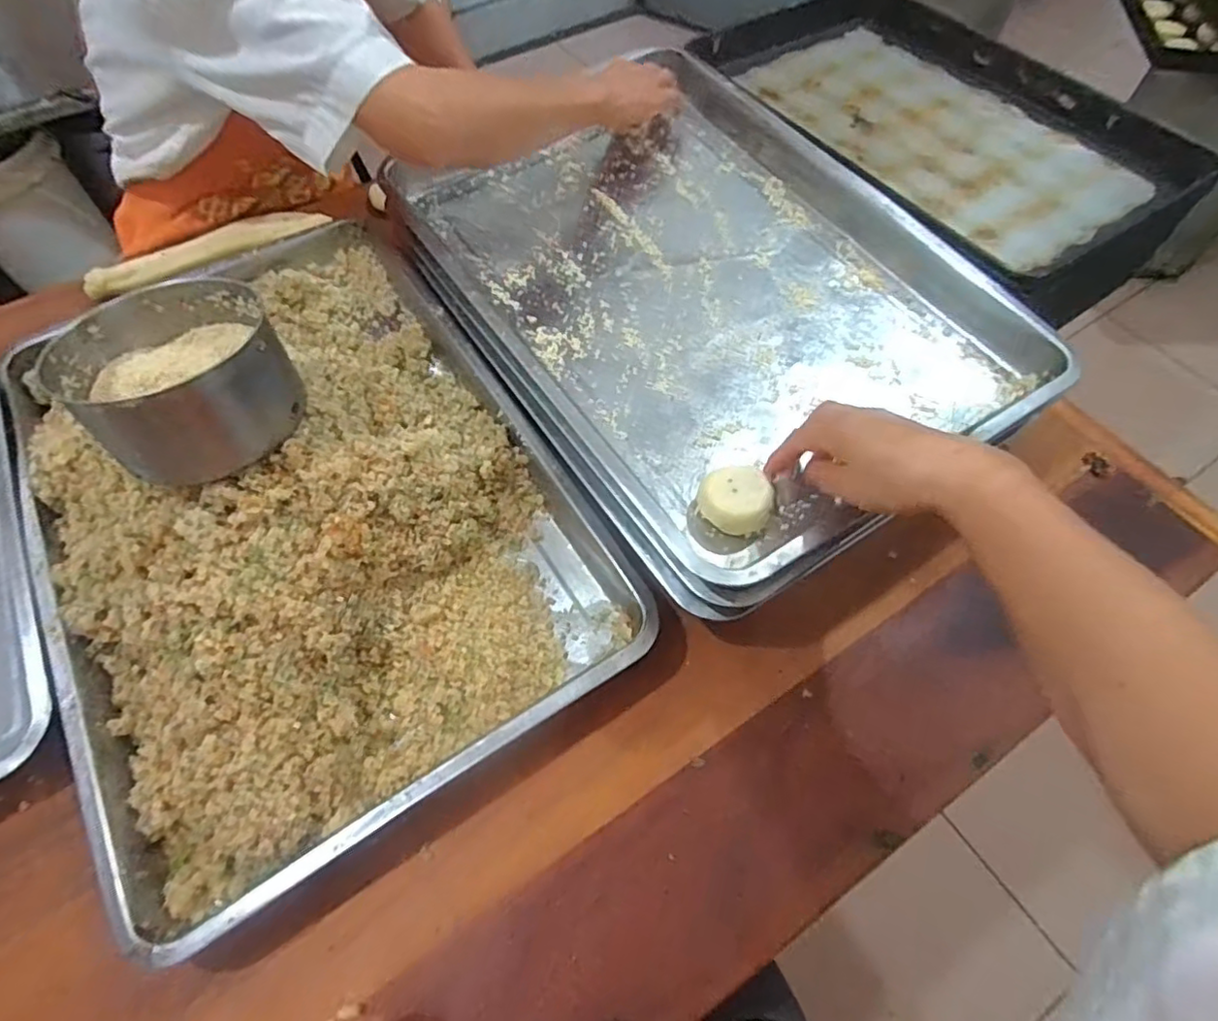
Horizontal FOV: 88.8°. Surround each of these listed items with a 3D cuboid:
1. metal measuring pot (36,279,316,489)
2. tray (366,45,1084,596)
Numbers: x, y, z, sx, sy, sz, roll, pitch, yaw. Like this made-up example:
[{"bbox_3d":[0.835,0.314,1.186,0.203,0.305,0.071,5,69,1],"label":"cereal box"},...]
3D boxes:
[{"bbox_3d":[-0.300,-0.097,0.439,0.135,0.080,0.130,-1,60,1],"label":"metal measuring pot"},{"bbox_3d":[0.082,-0.236,0.594,0.414,0.053,0.593,-30,64,-14],"label":"tray"}]

